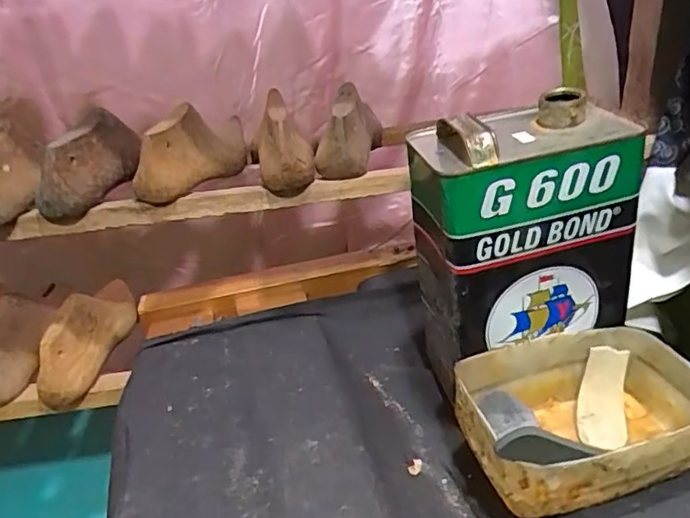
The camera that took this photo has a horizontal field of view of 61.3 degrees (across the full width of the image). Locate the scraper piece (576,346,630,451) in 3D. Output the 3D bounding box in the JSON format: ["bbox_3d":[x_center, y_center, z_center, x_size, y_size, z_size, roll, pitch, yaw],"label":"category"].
[{"bbox_3d":[0.223,0.120,0.502,0.039,0.026,0.084,7,67,23],"label":"scraper piece"}]

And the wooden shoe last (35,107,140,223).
[{"bbox_3d":[-0.260,-0.106,0.594,0.055,0.084,0.165,3,42,17],"label":"wooden shoe last"}]

